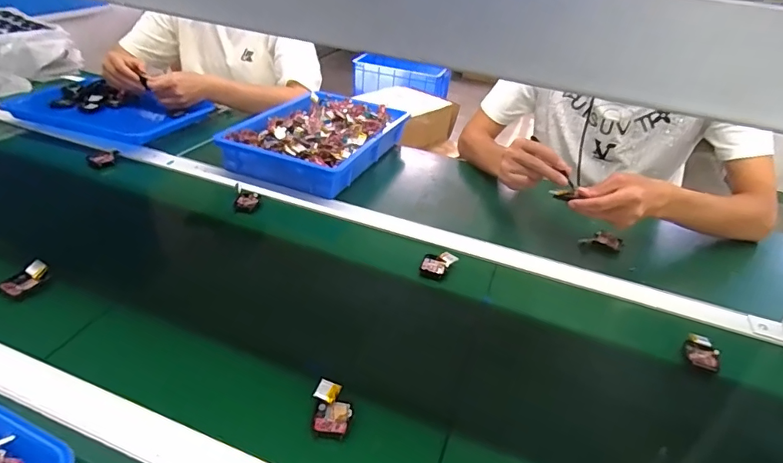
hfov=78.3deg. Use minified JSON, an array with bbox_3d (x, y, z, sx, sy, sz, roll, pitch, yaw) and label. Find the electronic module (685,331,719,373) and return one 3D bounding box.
[{"bbox_3d":[0.377,0.146,0.583,0.035,0.009,0.048,16,35,14],"label":"electronic module"}]

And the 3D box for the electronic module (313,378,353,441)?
[{"bbox_3d":[-0.058,0.172,0.472,0.035,0.011,0.057,1,34,-9],"label":"electronic module"}]

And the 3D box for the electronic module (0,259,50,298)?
[{"bbox_3d":[-0.442,0.057,0.581,0.026,0.019,0.057,16,35,14],"label":"electronic module"}]

